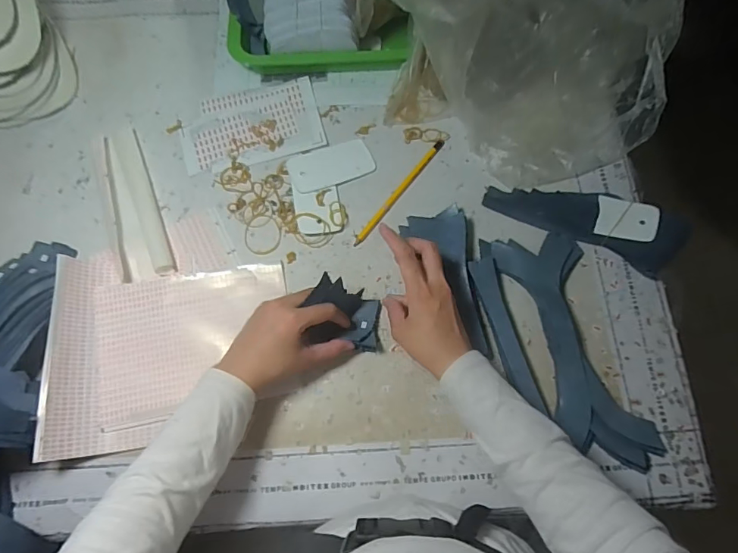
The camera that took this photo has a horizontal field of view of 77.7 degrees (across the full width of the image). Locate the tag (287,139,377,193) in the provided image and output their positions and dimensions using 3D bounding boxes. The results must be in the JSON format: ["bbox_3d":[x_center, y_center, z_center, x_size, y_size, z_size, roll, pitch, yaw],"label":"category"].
[{"bbox_3d":[-0.046,-0.138,0.567,0.102,0.004,0.054,-20,71,-13],"label":"tag"}]

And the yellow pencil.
[{"bbox_3d":[0.038,-0.105,0.557,0.010,0.006,0.177,36,75,11],"label":"yellow pencil"}]

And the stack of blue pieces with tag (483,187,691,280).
[{"bbox_3d":[0.254,-0.079,0.537,0.214,0.034,0.080,26,73,8],"label":"stack of blue pieces with tag"}]

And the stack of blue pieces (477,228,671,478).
[{"bbox_3d":[0.222,0.067,0.492,0.100,0.020,0.263,-18,73,-6],"label":"stack of blue pieces"}]

